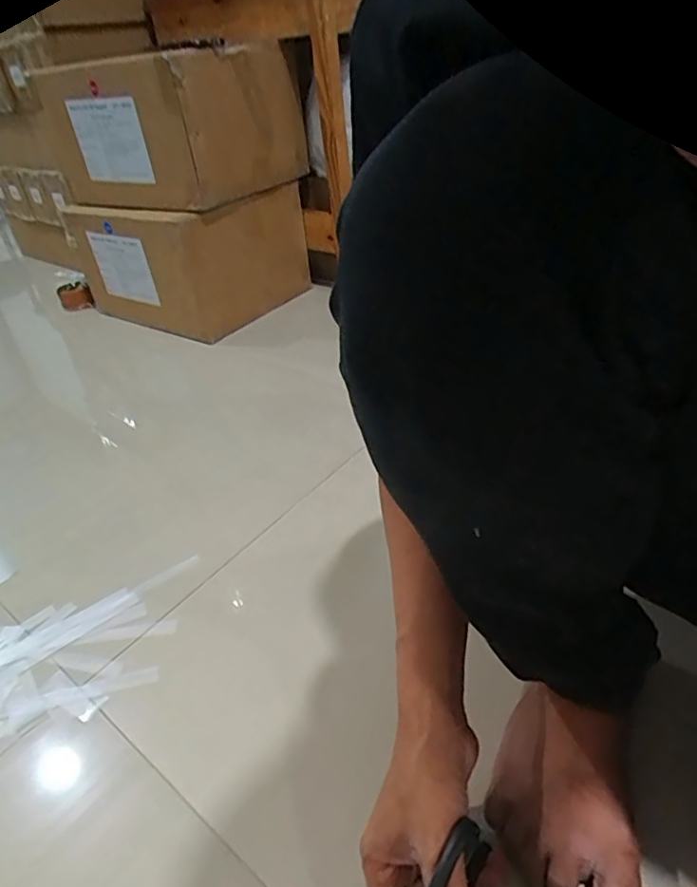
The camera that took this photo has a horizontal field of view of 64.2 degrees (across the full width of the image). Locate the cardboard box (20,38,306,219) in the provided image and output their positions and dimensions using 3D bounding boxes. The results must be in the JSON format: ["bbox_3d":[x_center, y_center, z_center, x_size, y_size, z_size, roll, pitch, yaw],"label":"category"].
[{"bbox_3d":[-0.371,-0.668,1.179,0.420,0.253,0.360,16,41,30],"label":"cardboard box"}]

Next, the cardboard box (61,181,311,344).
[{"bbox_3d":[-0.369,-0.446,1.310,0.426,0.242,0.358,16,41,30],"label":"cardboard box"}]

